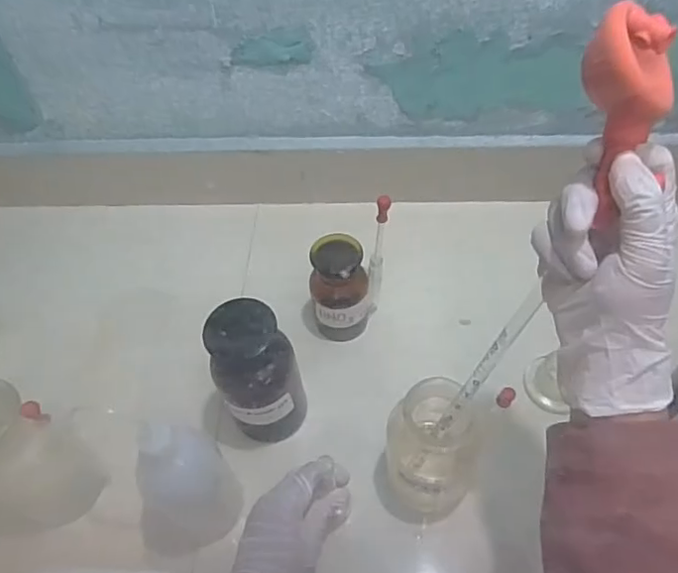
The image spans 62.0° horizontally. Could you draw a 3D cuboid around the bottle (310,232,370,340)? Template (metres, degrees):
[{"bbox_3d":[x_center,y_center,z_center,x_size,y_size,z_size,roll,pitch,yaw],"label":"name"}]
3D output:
[{"bbox_3d":[0.002,0.011,0.655,0.064,0.151,0.057,-1,54,4],"label":"bottle"}]

